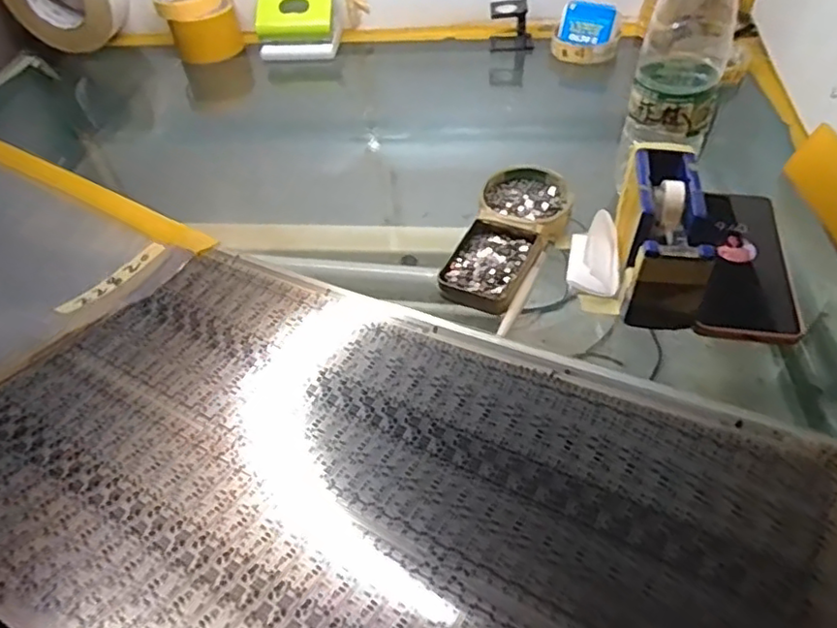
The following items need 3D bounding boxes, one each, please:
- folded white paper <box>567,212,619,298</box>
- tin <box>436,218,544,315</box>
[{"bbox_3d":[0.143,-0.049,0.500,0.039,0.029,0.062,8,49,13],"label":"folded white paper"},{"bbox_3d":[0.058,-0.040,0.508,0.065,0.015,0.091,18,52,21],"label":"tin"}]

